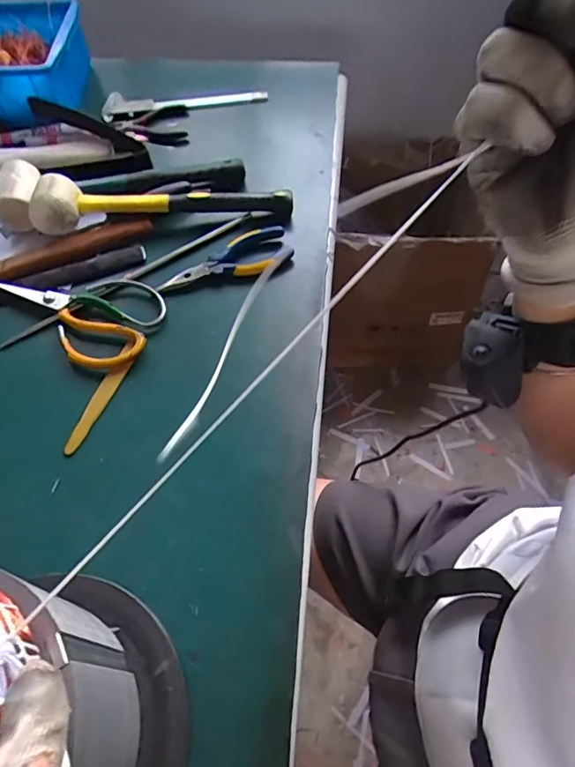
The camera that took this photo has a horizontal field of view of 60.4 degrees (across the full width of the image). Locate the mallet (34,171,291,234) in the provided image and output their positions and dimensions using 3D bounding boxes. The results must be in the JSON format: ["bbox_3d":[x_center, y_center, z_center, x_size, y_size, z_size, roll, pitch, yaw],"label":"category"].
[{"bbox_3d":[-0.136,-0.204,0.550,0.280,0.046,0.054,-3,58,-1],"label":"mallet"}]

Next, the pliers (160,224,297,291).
[{"bbox_3d":[-0.065,-0.132,0.528,0.146,0.012,0.050,-20,59,-11],"label":"pliers"}]

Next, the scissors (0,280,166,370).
[{"bbox_3d":[-0.217,-0.073,0.495,0.176,0.008,0.106,14,59,10],"label":"scissors"}]

